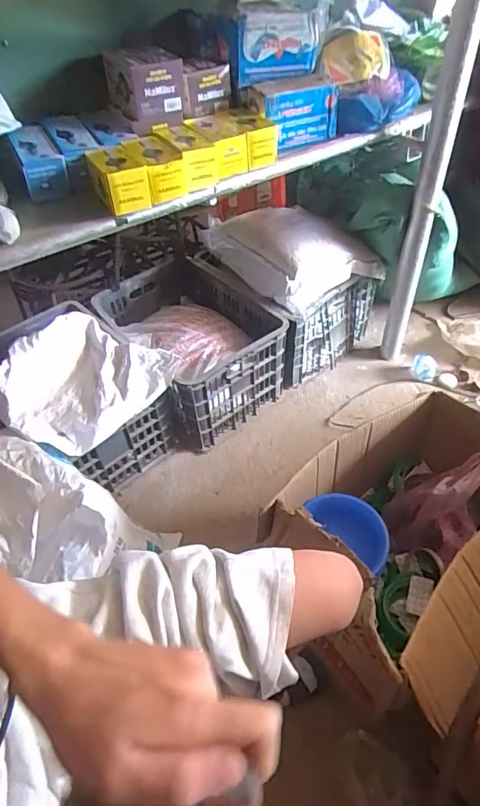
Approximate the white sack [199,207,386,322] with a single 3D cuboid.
[{"bbox_3d":[0.134,-0.476,1.379,0.332,0.160,0.460,-32,54,-21],"label":"white sack"}]

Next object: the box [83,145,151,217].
[{"bbox_3d":[-0.223,-0.412,0.862,0.082,0.067,0.165,-21,51,-13],"label":"box"}]

